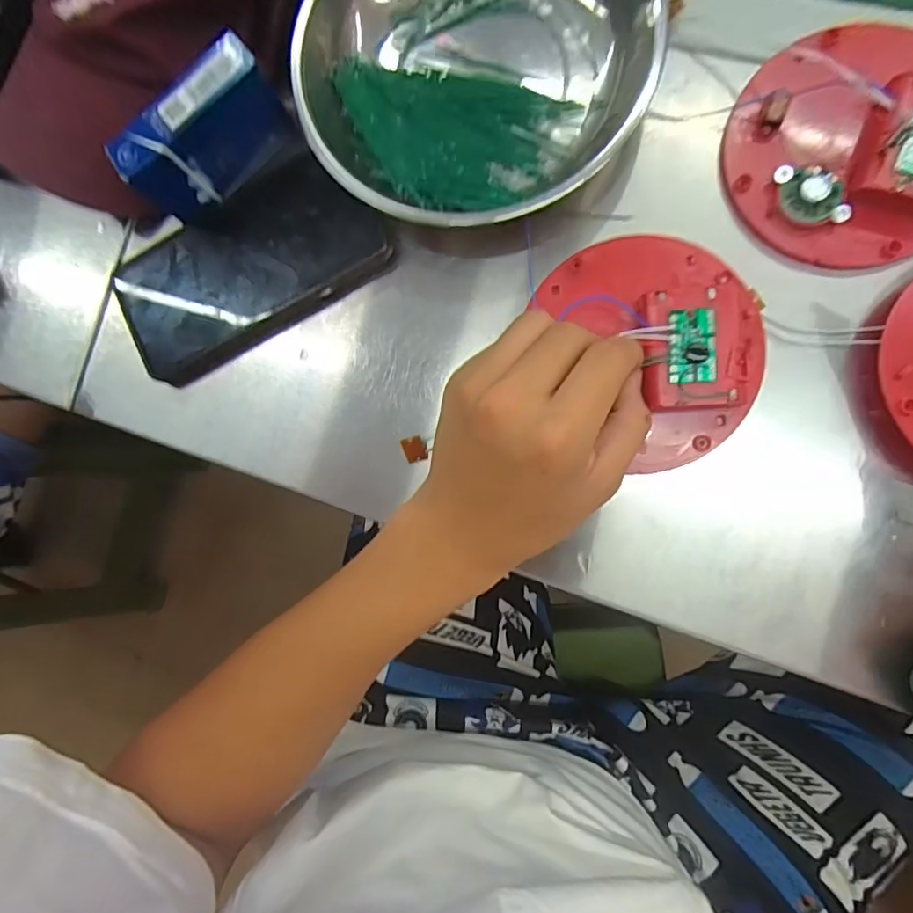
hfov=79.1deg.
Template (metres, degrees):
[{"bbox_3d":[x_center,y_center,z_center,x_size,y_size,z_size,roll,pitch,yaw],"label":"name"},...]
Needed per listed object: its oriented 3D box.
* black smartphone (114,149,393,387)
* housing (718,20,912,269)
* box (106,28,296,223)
[{"bbox_3d":[-0.122,-0.111,0.325,0.157,0.012,0.078,-26,84,6],"label":"black smartphone"},{"bbox_3d":[0.201,-0.158,0.276,0.118,0.029,0.121,0,88,8],"label":"housing"},{"bbox_3d":[-0.138,-0.177,0.304,0.090,0.046,0.027,-39,83,5],"label":"box"}]

